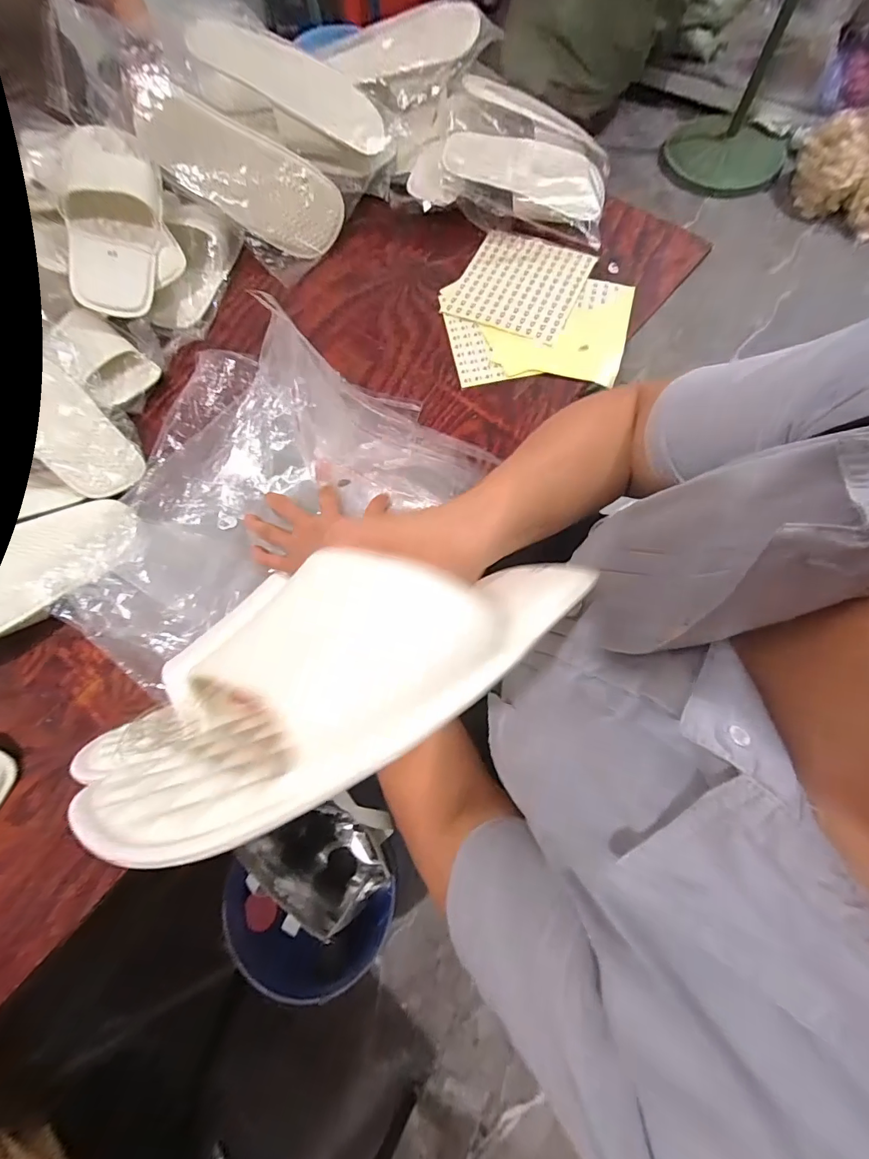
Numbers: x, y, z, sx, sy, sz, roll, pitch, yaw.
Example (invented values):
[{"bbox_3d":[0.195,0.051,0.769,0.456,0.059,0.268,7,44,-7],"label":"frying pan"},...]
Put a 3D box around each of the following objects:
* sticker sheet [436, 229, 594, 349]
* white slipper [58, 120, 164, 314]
[{"bbox_3d":[0.115,-0.400,0.581,0.158,0.007,0.171,23,73,11],"label":"sticker sheet"},{"bbox_3d":[-0.392,-0.435,0.525,0.101,0.065,0.227,2,88,-34],"label":"white slipper"}]

